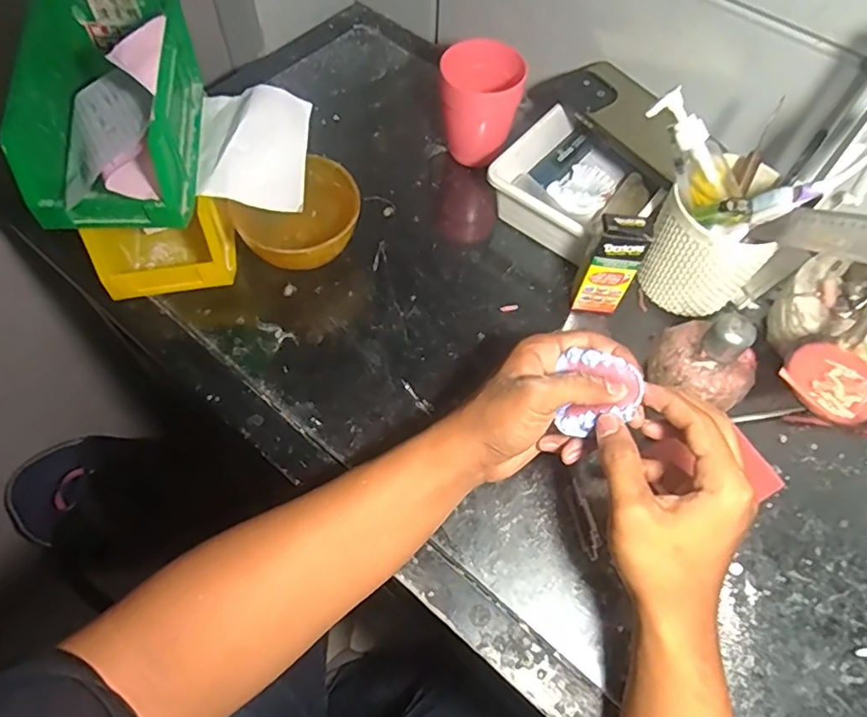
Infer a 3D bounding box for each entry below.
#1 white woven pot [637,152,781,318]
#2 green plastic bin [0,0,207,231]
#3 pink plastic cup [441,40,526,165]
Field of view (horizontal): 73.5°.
[{"bbox_3d":[0.239,-0.097,0.499,0.086,0.106,0.082,1,62,-1],"label":"white woven pot"},{"bbox_3d":[-0.237,-0.187,0.434,0.106,0.102,0.165,-1,62,-2],"label":"green plastic bin"},{"bbox_3d":[0.046,-0.253,0.590,0.077,0.097,0.082,1,62,-1],"label":"pink plastic cup"}]

